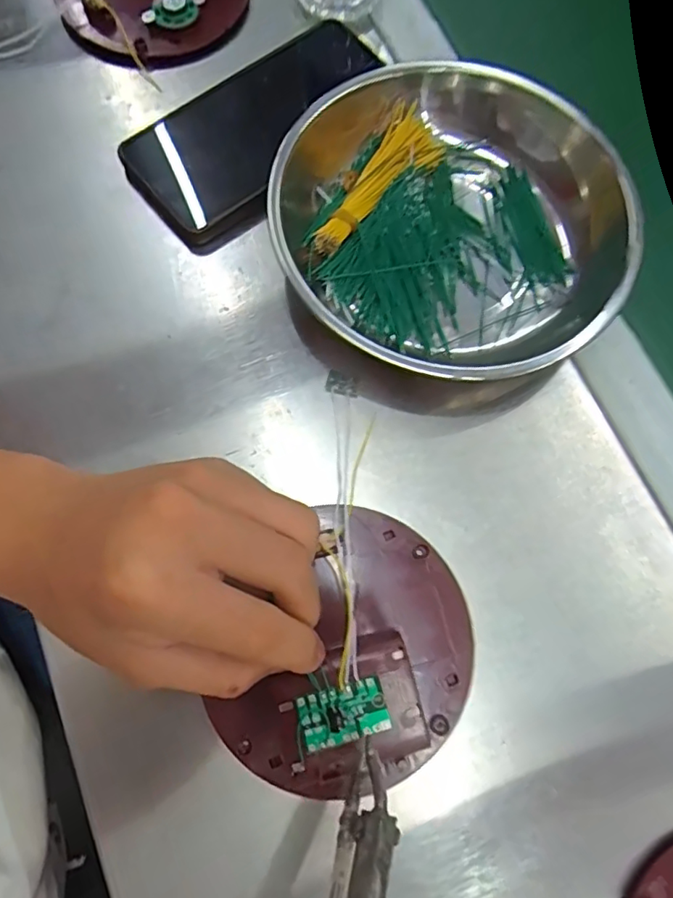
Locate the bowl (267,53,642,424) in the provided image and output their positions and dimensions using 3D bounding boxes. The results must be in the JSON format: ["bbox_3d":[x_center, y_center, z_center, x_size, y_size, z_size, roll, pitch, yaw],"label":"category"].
[{"bbox_3d":[0.059,-0.113,0.289,0.173,0.051,0.182,1,74,-2],"label":"bowl"}]

